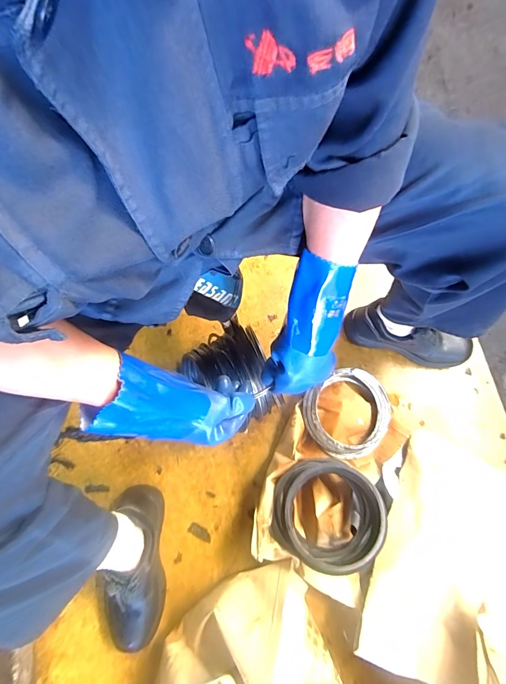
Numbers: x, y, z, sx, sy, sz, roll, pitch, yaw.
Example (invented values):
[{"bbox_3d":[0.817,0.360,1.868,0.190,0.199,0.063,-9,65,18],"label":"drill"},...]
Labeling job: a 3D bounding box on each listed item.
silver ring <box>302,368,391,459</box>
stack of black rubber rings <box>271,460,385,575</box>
[{"bbox_3d":[0.199,0.145,0.721,0.182,0.040,0.166,0,77,-1],"label":"silver ring"},{"bbox_3d":[0.129,0.302,0.635,0.184,0.078,0.172,10,77,1],"label":"stack of black rubber rings"}]

